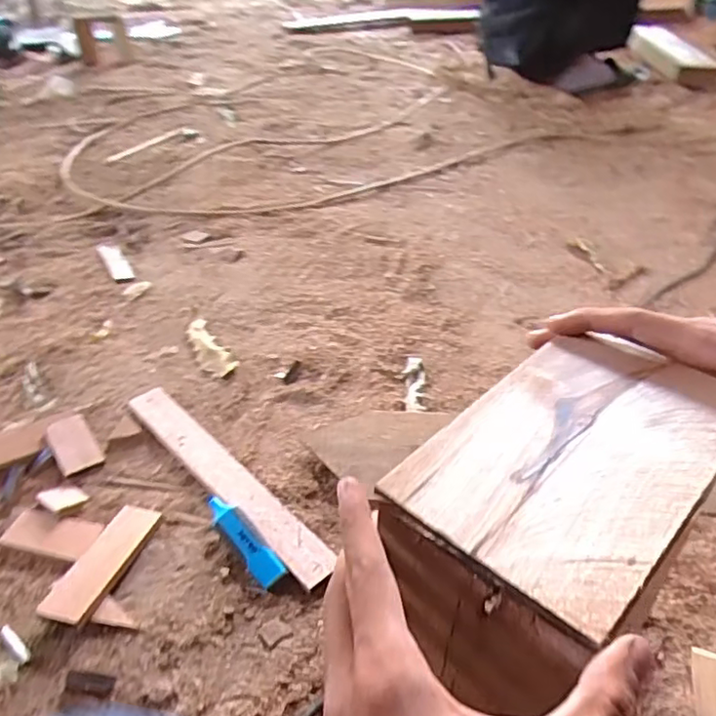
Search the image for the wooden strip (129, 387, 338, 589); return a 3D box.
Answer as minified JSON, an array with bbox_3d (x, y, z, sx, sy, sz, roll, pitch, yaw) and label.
[{"bbox_3d":[-0.126,0.108,0.586,0.039,0.019,0.286,-29,44,-34],"label":"wooden strip"}]

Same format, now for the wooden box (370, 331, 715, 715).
[{"bbox_3d":[0.105,0.077,0.330,0.114,0.078,0.180,28,44,34],"label":"wooden box"}]

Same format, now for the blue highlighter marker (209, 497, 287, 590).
[{"bbox_3d":[-0.097,0.150,0.527,0.022,0.024,0.096,-26,43,-32],"label":"blue highlighter marker"}]

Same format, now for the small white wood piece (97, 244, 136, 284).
[{"bbox_3d":[-0.383,-0.154,0.988,0.033,0.006,0.157,-18,39,-24],"label":"small white wood piece"}]

